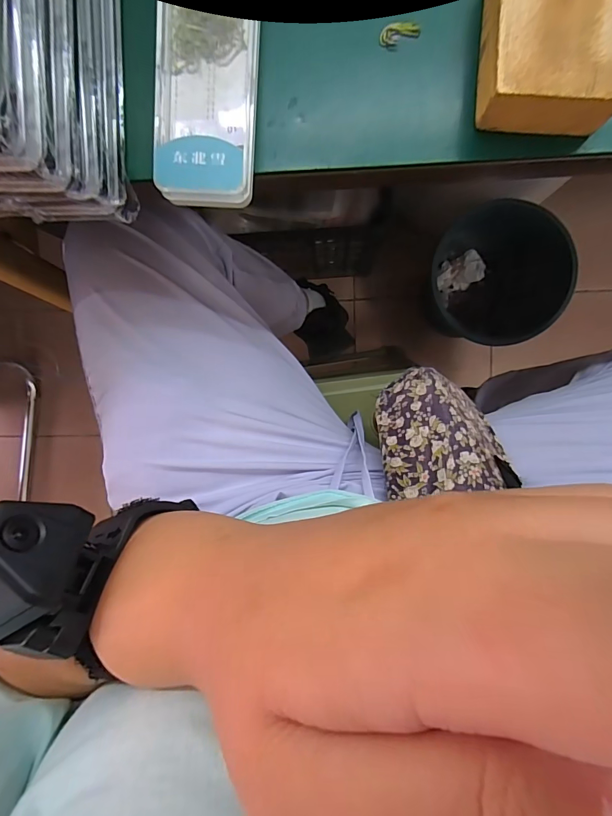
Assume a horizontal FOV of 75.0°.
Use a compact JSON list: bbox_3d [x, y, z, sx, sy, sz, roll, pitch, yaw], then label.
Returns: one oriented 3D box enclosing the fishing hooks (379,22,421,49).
[{"bbox_3d":[0.056,-0.221,0.236,0.023,0.004,0.011,-2,95,5],"label":"fishing hooks"}]

